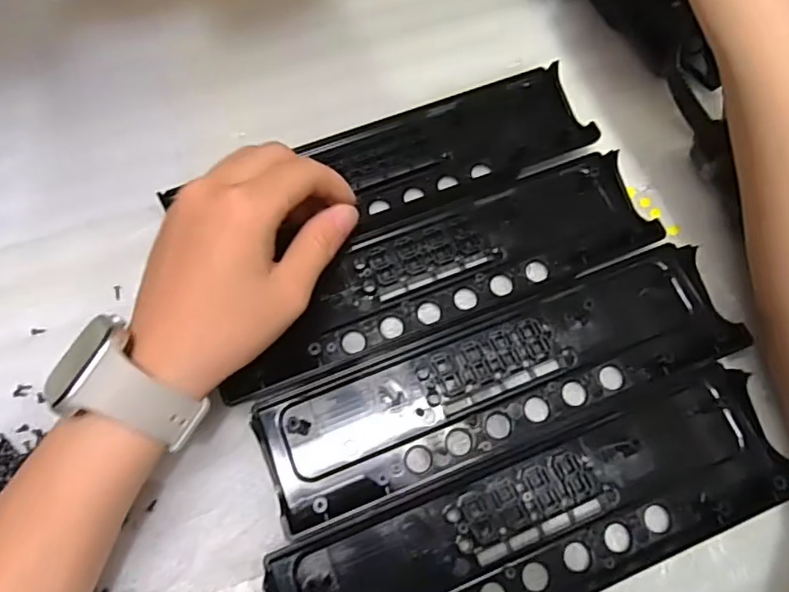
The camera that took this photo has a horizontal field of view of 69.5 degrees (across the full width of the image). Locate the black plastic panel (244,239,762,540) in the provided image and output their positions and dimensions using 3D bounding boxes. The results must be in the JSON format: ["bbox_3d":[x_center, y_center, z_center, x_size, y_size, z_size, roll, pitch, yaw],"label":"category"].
[{"bbox_3d":[0.056,0.040,0.288,0.244,0.018,0.066,-20,73,-8],"label":"black plastic panel"}]

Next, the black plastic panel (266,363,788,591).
[{"bbox_3d":[0.070,0.108,0.263,0.244,0.021,0.069,-20,73,-8],"label":"black plastic panel"}]

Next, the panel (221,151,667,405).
[{"bbox_3d":[0.023,-0.017,0.311,0.238,0.015,0.076,-25,73,-10],"label":"panel"}]

